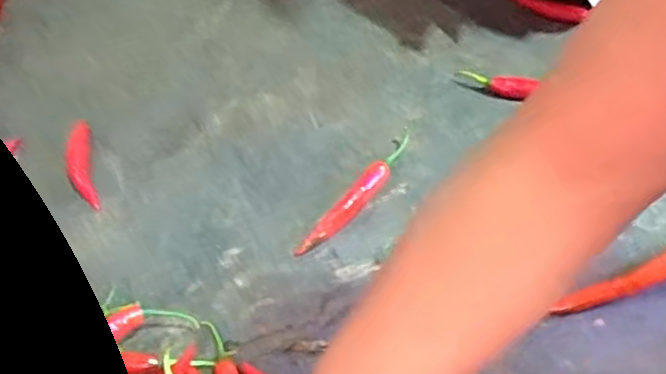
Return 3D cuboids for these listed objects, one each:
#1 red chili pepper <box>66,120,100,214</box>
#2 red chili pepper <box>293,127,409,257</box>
[{"bbox_3d":[-0.251,-0.024,0.683,0.026,0.014,0.113,-15,51,-6],"label":"red chili pepper"},{"bbox_3d":[0.025,0.004,0.637,0.025,0.017,0.164,29,60,26],"label":"red chili pepper"}]

